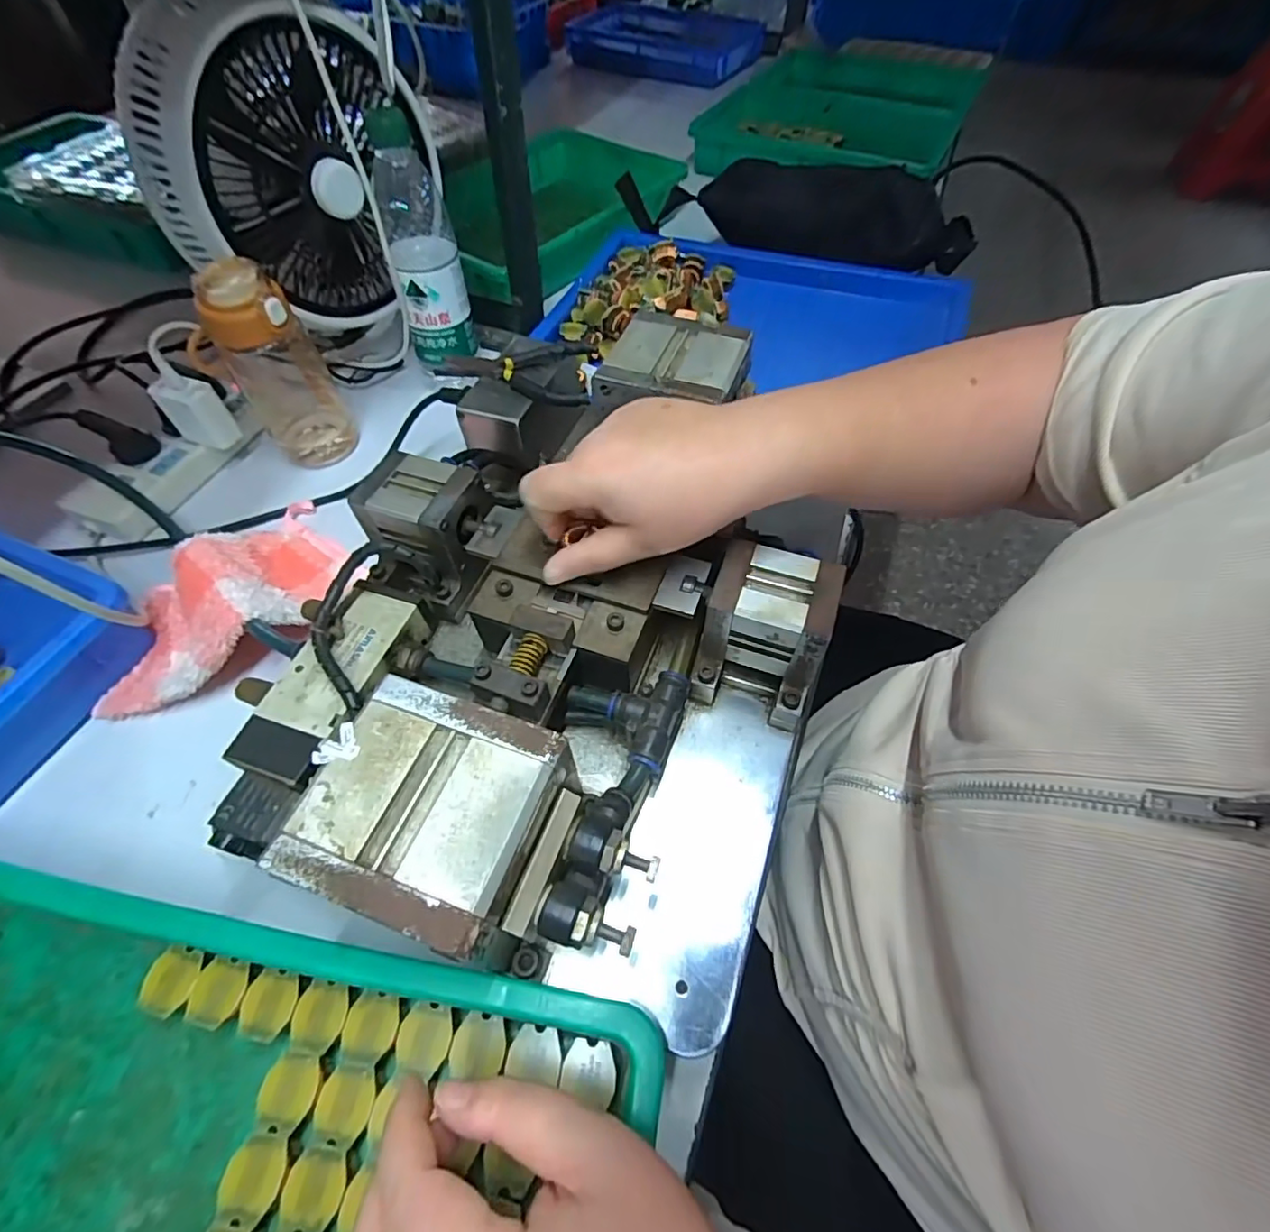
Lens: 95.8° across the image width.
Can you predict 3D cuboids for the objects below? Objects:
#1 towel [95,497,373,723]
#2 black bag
[{"bbox_3d":[-0.311,-0.013,0.430,0.130,0.055,0.201,35,62,20],"label":"towel"},{"bbox_3d":[0.241,-0.476,0.672,0.322,0.068,0.087,7,56,4],"label":"black bag"}]

